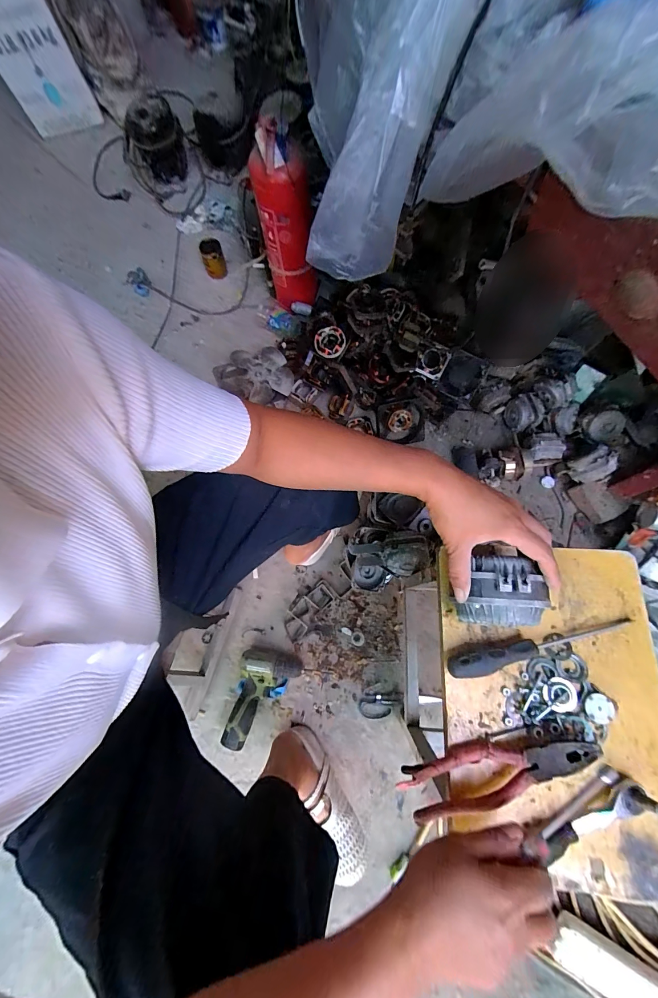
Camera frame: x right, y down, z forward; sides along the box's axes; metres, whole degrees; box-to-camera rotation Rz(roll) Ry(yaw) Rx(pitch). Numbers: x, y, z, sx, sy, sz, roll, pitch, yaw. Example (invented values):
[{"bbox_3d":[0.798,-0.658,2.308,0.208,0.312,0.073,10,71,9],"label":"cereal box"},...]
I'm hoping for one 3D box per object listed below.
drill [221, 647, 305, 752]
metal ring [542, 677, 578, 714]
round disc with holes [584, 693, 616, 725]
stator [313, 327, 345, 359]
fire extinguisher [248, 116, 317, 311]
[{"bbox_3d":[-0.142,0.444,0.763,0.141,0.051,0.198,9,73,4],"label":"drill"},{"bbox_3d":[0.253,0.213,0.376,0.034,0.007,0.032,0,72,1],"label":"metal ring"},{"bbox_3d":[0.291,0.225,0.370,0.028,0.004,0.029,0,72,1],"label":"round disc with holes"},{"bbox_3d":[0.001,-0.401,0.886,0.079,0.023,0.072,3,108,10],"label":"stator"},{"bbox_3d":[-0.102,-0.649,0.858,0.116,0.413,0.108,-18,73,-4],"label":"fire extinguisher"}]

